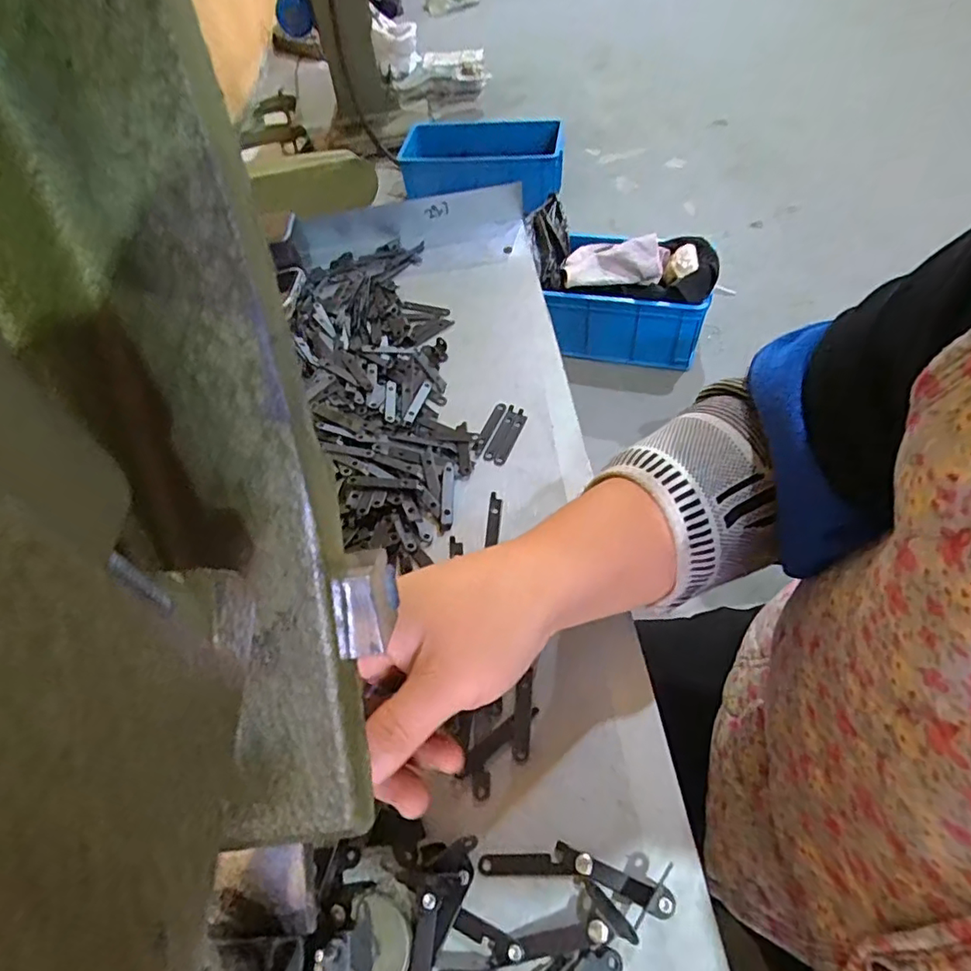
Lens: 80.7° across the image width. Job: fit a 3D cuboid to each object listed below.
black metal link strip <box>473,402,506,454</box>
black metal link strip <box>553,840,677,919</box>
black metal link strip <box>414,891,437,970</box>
[{"bbox_3d":[0.004,-0.045,0.437,0.010,0.004,0.050,15,56,15],"label":"black metal link strip"},{"bbox_3d":[0.058,0.179,0.261,0.055,0.005,0.010,17,57,16],"label":"black metal link strip"},{"bbox_3d":[-0.027,0.203,0.247,0.008,0.007,0.043,0,53,5],"label":"black metal link strip"}]

